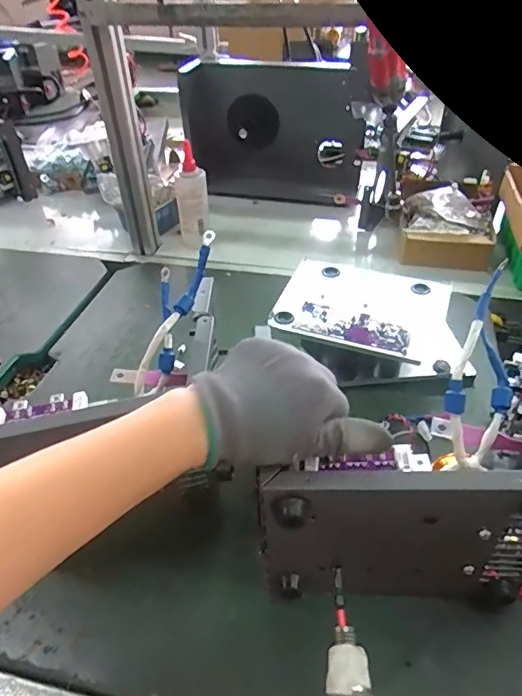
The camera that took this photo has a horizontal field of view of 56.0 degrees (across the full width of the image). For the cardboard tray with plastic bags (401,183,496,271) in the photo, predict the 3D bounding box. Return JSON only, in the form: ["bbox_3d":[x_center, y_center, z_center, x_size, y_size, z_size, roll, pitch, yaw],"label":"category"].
[{"bbox_3d":[0.314,-0.207,0.830,0.151,0.060,0.157,8,42,12],"label":"cardboard tray with plastic bags"}]

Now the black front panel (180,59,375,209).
[{"bbox_3d":[0.025,-0.431,0.994,0.358,0.261,0.052,1,26,-2],"label":"black front panel"}]

